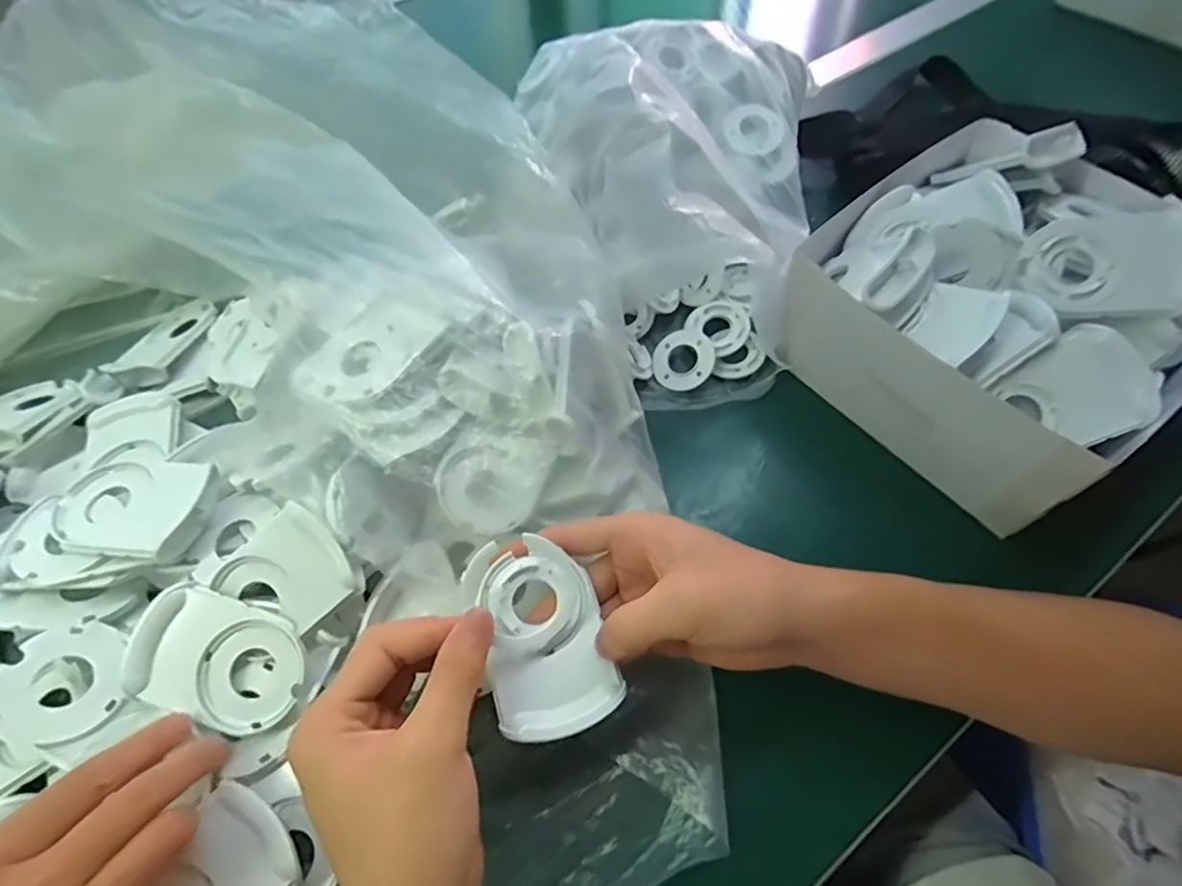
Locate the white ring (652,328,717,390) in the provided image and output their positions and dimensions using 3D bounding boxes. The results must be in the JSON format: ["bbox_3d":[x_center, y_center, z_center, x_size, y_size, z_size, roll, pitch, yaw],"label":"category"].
[{"bbox_3d":[0.065,-0.060,0.424,0.044,0.005,0.044,-10,73,21],"label":"white ring"}]

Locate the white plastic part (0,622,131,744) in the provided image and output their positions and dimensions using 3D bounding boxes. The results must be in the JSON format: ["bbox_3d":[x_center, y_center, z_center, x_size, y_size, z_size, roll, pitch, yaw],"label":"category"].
[{"bbox_3d":[-0.254,0.116,0.292,0.053,0.006,0.052,28,55,-3],"label":"white plastic part"}]

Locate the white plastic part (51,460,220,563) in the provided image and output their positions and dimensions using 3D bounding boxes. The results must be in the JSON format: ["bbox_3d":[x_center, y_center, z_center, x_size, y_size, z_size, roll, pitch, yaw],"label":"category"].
[{"bbox_3d":[-0.251,0.036,0.331,0.089,0.012,0.058,3,54,12],"label":"white plastic part"}]

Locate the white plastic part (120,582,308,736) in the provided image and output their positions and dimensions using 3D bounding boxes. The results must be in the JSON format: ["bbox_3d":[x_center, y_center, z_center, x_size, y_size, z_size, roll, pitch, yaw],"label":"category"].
[{"bbox_3d":[-0.183,0.108,0.297,0.081,0.011,0.056,16,77,-1],"label":"white plastic part"}]

